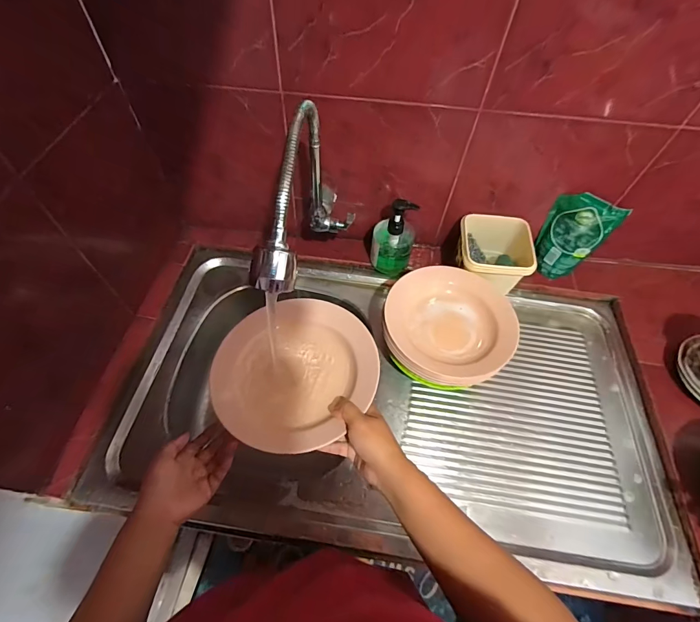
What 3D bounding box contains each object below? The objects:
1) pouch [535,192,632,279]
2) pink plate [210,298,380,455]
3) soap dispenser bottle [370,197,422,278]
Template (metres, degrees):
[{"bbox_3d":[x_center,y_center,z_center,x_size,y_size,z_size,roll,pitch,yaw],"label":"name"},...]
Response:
[{"bbox_3d":[0.409,-0.137,0.683,0.102,0.173,0.022,36,63,18],"label":"pouch"},{"bbox_3d":[-0.075,0.076,0.496,0.209,0.034,0.212,1,58,-2],"label":"pink plate"},{"bbox_3d":[0.085,-0.139,0.703,0.078,0.167,0.060,6,58,1],"label":"soap dispenser bottle"}]

